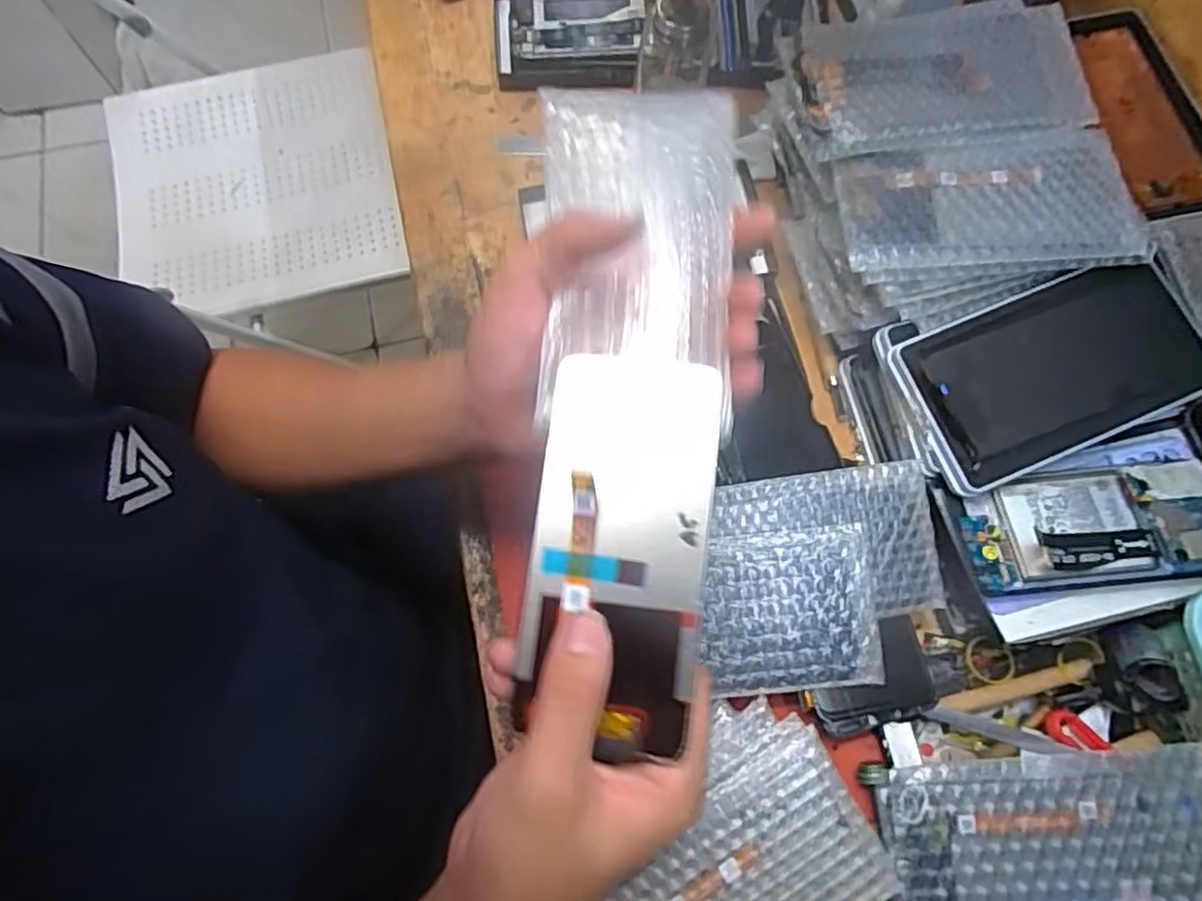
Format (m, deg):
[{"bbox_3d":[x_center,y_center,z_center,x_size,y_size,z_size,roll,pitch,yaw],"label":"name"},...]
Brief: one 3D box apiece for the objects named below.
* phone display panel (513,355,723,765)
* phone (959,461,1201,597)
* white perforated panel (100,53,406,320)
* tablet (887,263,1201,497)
[{"bbox_3d":[0.007,0.038,0.273,0.070,0.011,0.153,7,81,9],"label":"phone display panel"},{"bbox_3d":[0.294,0.045,0.392,0.152,0.009,0.068,-5,72,-3],"label":"phone"},{"bbox_3d":[-0.435,-0.331,0.838,0.332,0.029,0.342,-12,77,-5],"label":"white perforated panel"},{"bbox_3d":[0.277,-0.050,0.408,0.175,0.013,0.102,-22,79,-1],"label":"tablet"}]

